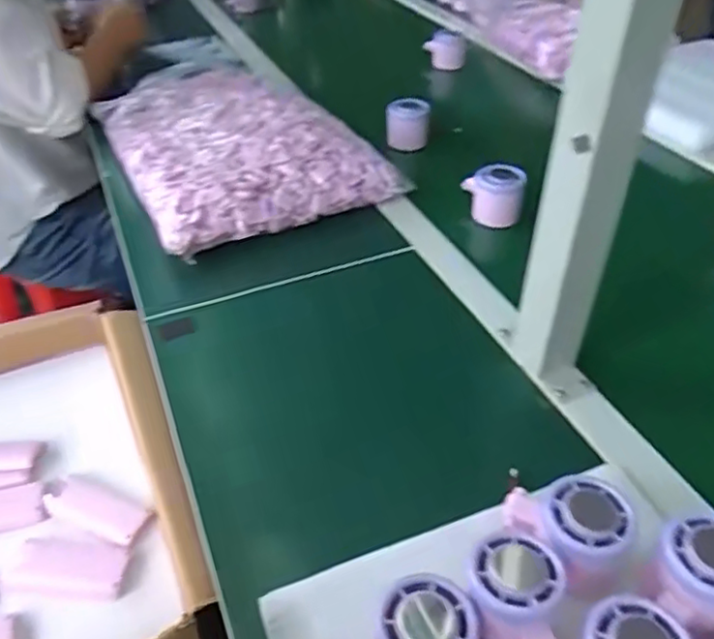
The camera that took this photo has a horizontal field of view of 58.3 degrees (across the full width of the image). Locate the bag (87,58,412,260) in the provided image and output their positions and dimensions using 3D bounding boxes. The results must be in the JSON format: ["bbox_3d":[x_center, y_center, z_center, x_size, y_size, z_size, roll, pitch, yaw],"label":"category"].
[{"bbox_3d":[-0.183,-0.257,0.864,0.286,0.068,0.461,-22,44,-21],"label":"bag"}]

